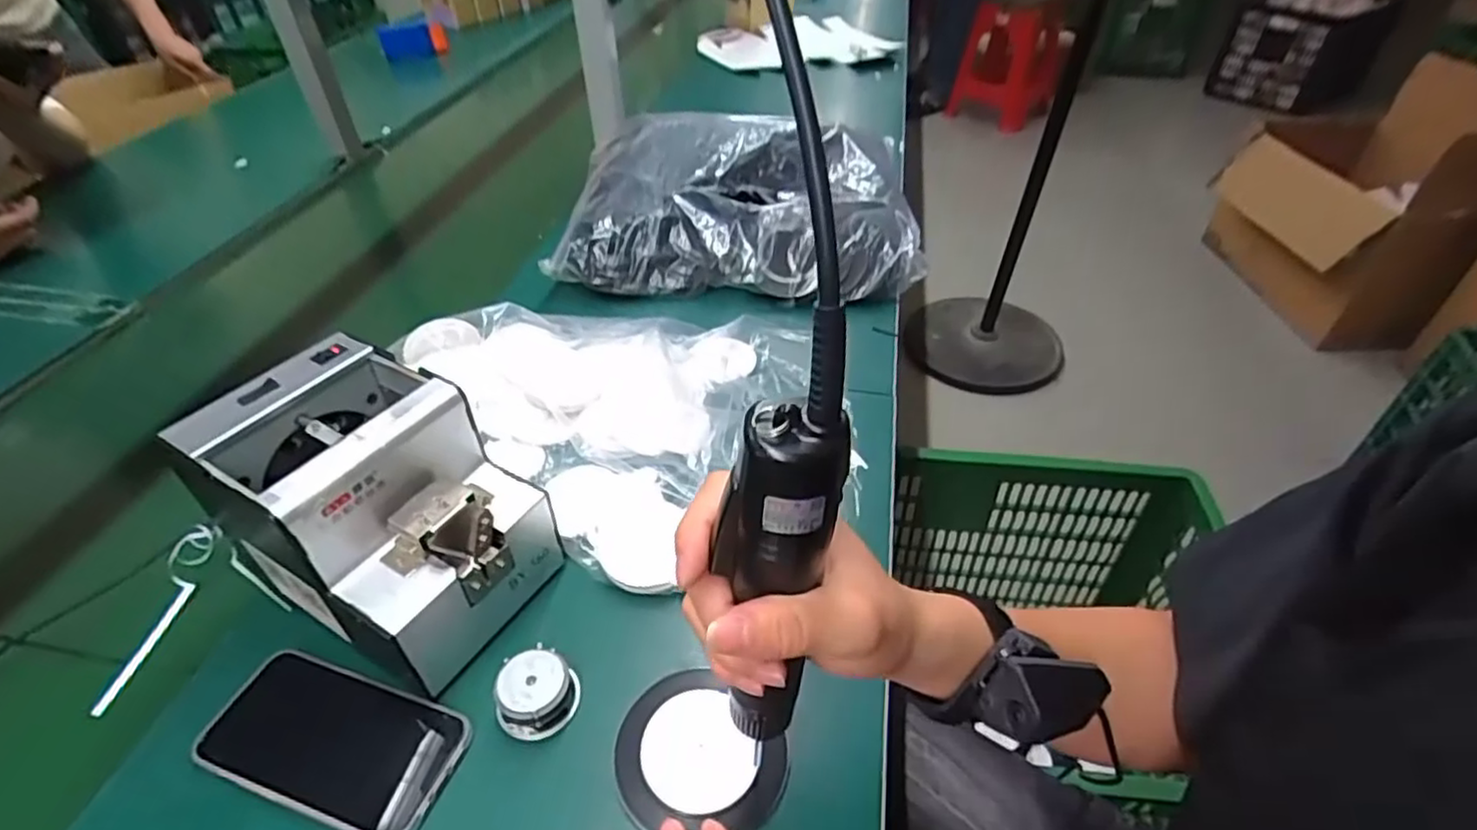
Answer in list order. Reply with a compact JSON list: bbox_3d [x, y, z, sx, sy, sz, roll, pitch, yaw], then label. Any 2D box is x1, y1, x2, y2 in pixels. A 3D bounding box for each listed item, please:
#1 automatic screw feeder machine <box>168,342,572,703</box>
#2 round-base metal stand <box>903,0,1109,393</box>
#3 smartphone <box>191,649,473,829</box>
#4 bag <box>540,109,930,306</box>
[{"bbox_3d":[-0.226,0.059,0.447,0.162,0.147,0.122,22,47,23],"label":"automatic screw feeder machine"},{"bbox_3d":[0.678,-0.620,1.598,0.385,1.113,0.431,19,46,21],"label":"round-base metal stand"},{"bbox_3d":[-0.236,0.190,0.407,0.145,0.016,0.074,12,44,14],"label":"smartphone"},{"bbox_3d":[0.006,-0.264,0.835,0.400,0.109,0.294,2,42,3],"label":"bag"}]

